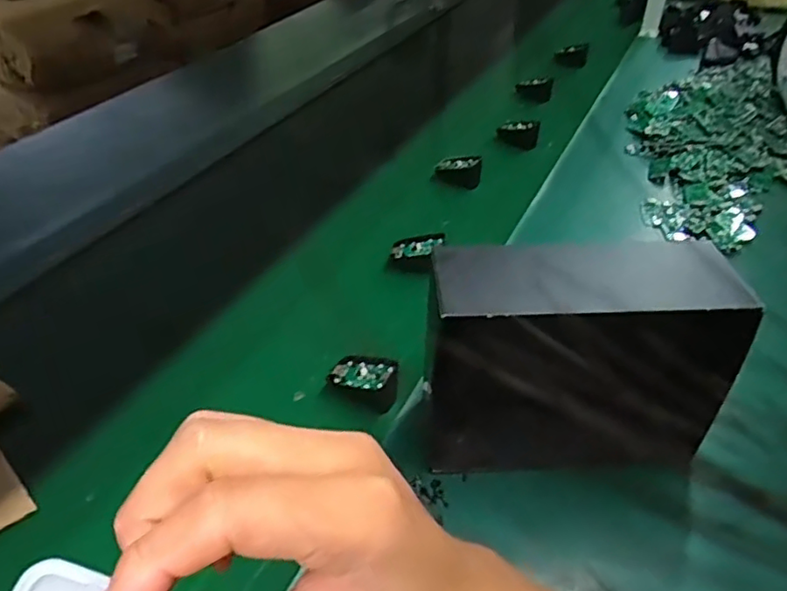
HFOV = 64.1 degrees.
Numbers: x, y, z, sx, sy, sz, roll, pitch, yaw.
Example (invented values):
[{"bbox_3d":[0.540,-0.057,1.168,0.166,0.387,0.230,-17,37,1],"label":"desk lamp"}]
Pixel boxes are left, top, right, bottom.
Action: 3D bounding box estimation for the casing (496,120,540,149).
[{"bbox_3d":[0.209,-0.276,1.056,0.069,0.047,0.023,20,42,22],"label":"casing"}]

